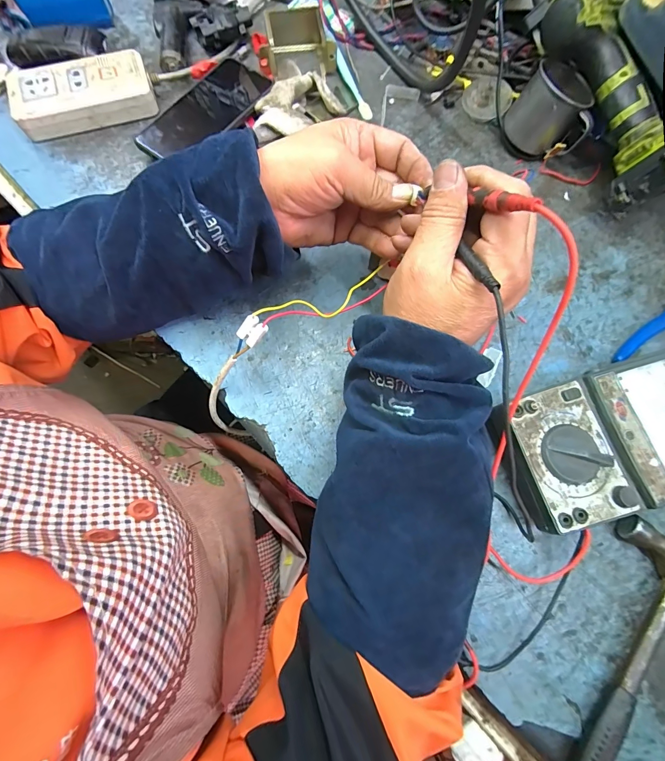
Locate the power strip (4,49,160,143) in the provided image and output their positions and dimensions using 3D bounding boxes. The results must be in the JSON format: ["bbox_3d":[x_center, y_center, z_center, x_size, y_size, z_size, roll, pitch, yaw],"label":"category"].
[{"bbox_3d":[-0.284,-0.327,0.402,0.146,0.036,0.063,-19,76,-6],"label":"power strip"}]

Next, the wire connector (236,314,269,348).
[{"bbox_3d":[-0.066,-0.040,0.288,0.018,0.013,0.022,40,98,-7],"label":"wire connector"}]

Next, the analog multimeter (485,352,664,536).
[{"bbox_3d":[0.231,0.053,0.302,0.175,0.050,0.111,-20,76,-6],"label":"analog multimeter"}]

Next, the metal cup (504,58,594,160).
[{"bbox_3d":[0.243,-0.294,0.390,0.081,0.067,0.081,0,75,-1],"label":"metal cup"}]

